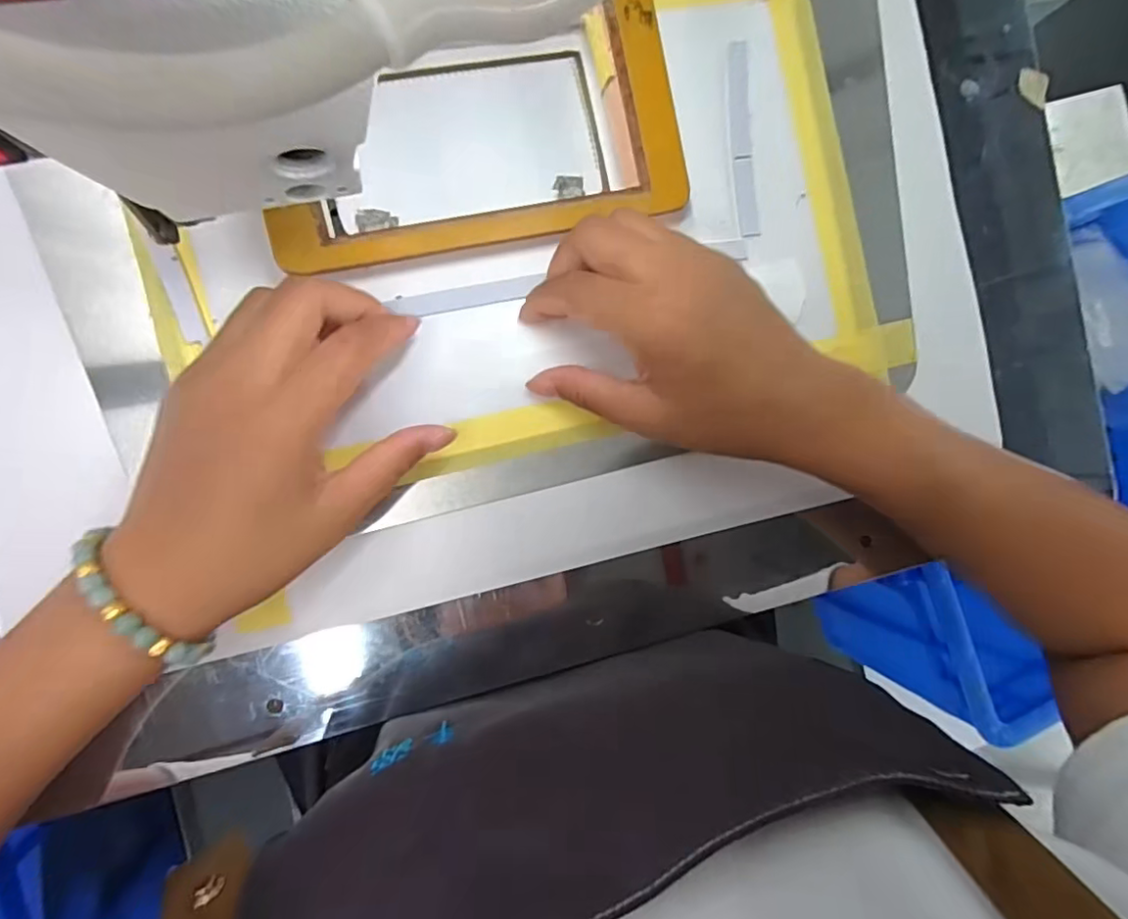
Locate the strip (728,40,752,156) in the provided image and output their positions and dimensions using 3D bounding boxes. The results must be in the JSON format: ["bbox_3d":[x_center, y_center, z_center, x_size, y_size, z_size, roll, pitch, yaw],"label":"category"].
[{"bbox_3d":[0.094,-0.193,0.315,0.011,0.004,0.060,-4,92,-8],"label":"strip"}]

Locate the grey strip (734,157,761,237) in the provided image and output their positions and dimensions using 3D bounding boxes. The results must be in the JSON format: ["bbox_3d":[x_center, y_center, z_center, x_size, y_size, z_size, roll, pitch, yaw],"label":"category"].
[{"bbox_3d":[0.099,-0.141,0.316,0.011,0.004,0.041,-7,92,-8],"label":"grey strip"}]

